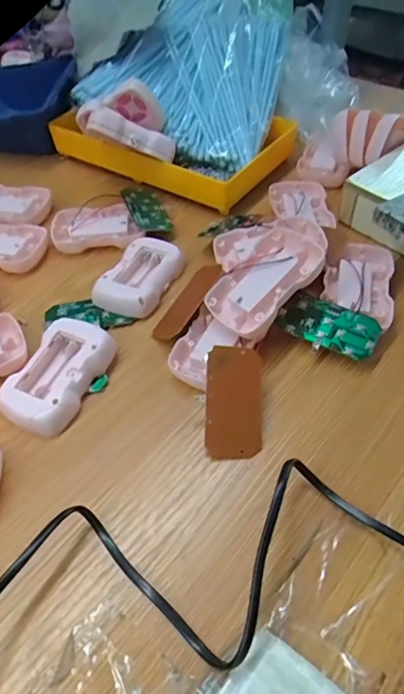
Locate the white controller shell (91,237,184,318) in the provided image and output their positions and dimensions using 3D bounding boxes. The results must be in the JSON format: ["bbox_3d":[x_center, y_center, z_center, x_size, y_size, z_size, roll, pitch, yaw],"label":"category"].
[{"bbox_3d":[-0.053,-0.063,0.409,0.050,0.015,0.083,19,53,17],"label":"white controller shell"}]

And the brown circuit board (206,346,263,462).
[{"bbox_3d":[0.022,0.037,0.321,0.037,0.004,0.076,5,70,-10],"label":"brown circuit board"}]

